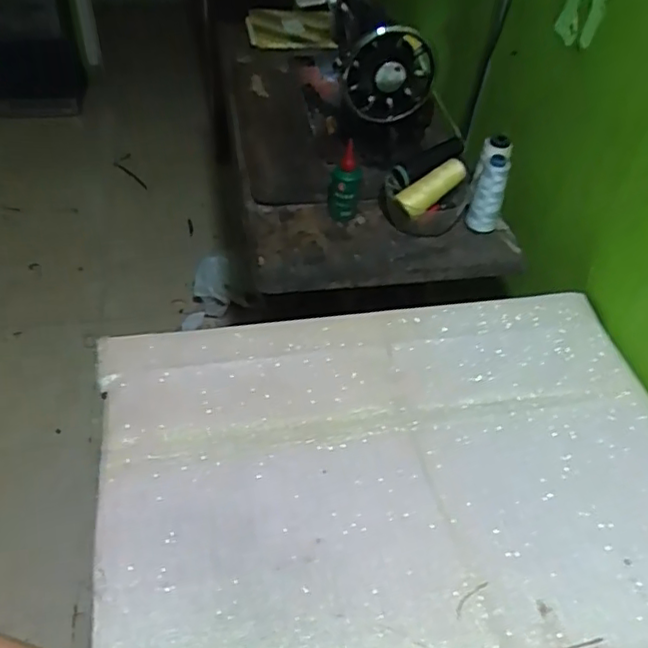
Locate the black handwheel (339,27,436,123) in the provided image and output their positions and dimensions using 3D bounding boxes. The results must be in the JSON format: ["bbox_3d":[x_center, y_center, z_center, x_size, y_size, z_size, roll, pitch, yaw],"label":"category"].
[{"bbox_3d":[0.092,-0.353,0.887,0.121,0.141,0.050,-14,49,-18],"label":"black handwheel"}]

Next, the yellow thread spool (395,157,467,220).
[{"bbox_3d":[0.155,-0.192,0.888,0.110,0.032,0.035,-36,54,-7],"label":"yellow thread spool"}]

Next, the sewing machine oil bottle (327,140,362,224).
[{"bbox_3d":[0.030,-0.200,0.897,0.045,0.116,0.043,5,45,1],"label":"sewing machine oil bottle"}]

